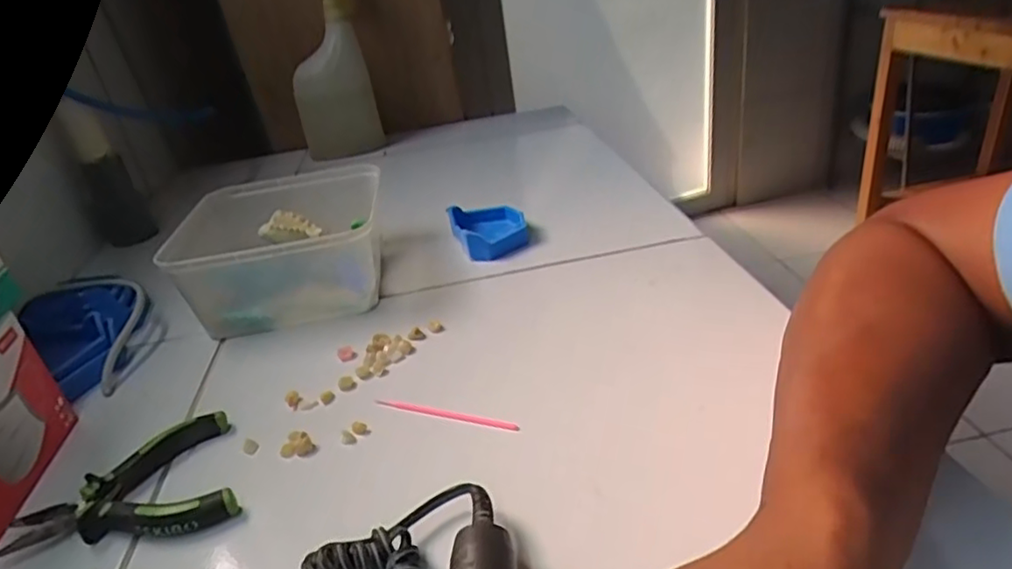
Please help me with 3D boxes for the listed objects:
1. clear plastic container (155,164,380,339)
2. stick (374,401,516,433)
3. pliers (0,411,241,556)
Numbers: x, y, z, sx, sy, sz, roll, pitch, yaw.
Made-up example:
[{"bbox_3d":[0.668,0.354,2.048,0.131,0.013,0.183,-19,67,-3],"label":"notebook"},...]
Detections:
[{"bbox_3d":[-0.180,-0.035,0.524,0.151,0.069,0.166,-11,28,-6],"label":"clear plastic container"},{"bbox_3d":[-0.036,0.076,0.369,0.093,0.007,0.005,6,31,24],"label":"stick"},{"bbox_3d":[-0.206,0.115,0.338,0.108,0.015,0.081,-19,30,-20],"label":"pliers"}]

